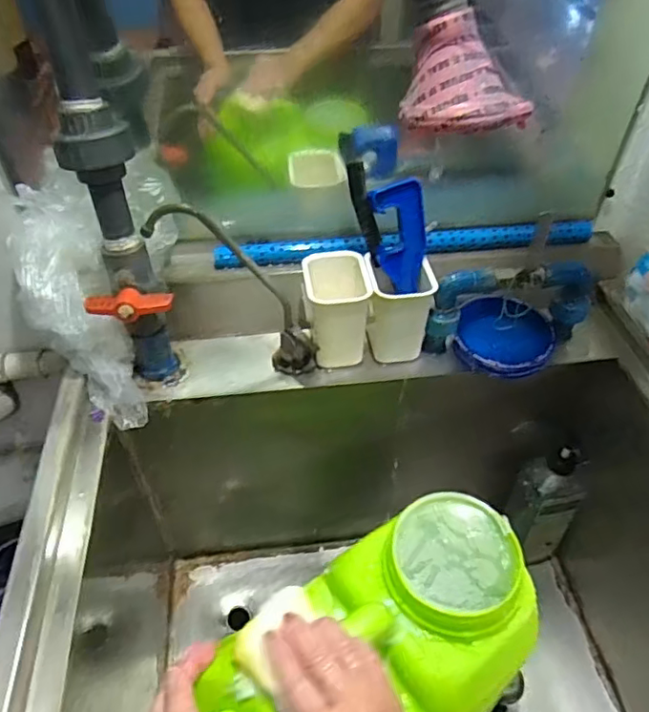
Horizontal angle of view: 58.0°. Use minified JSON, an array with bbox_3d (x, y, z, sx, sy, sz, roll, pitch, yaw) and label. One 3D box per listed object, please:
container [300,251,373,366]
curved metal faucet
[{"bbox_3d":[0.012,-0.054,0.690,0.071,0.110,0.082,-4,46,-5],"label":"container"},{"bbox_3d":[-0.092,-0.070,0.651,0.074,0.253,0.046,-20,38,27],"label":"curved metal faucet"}]

